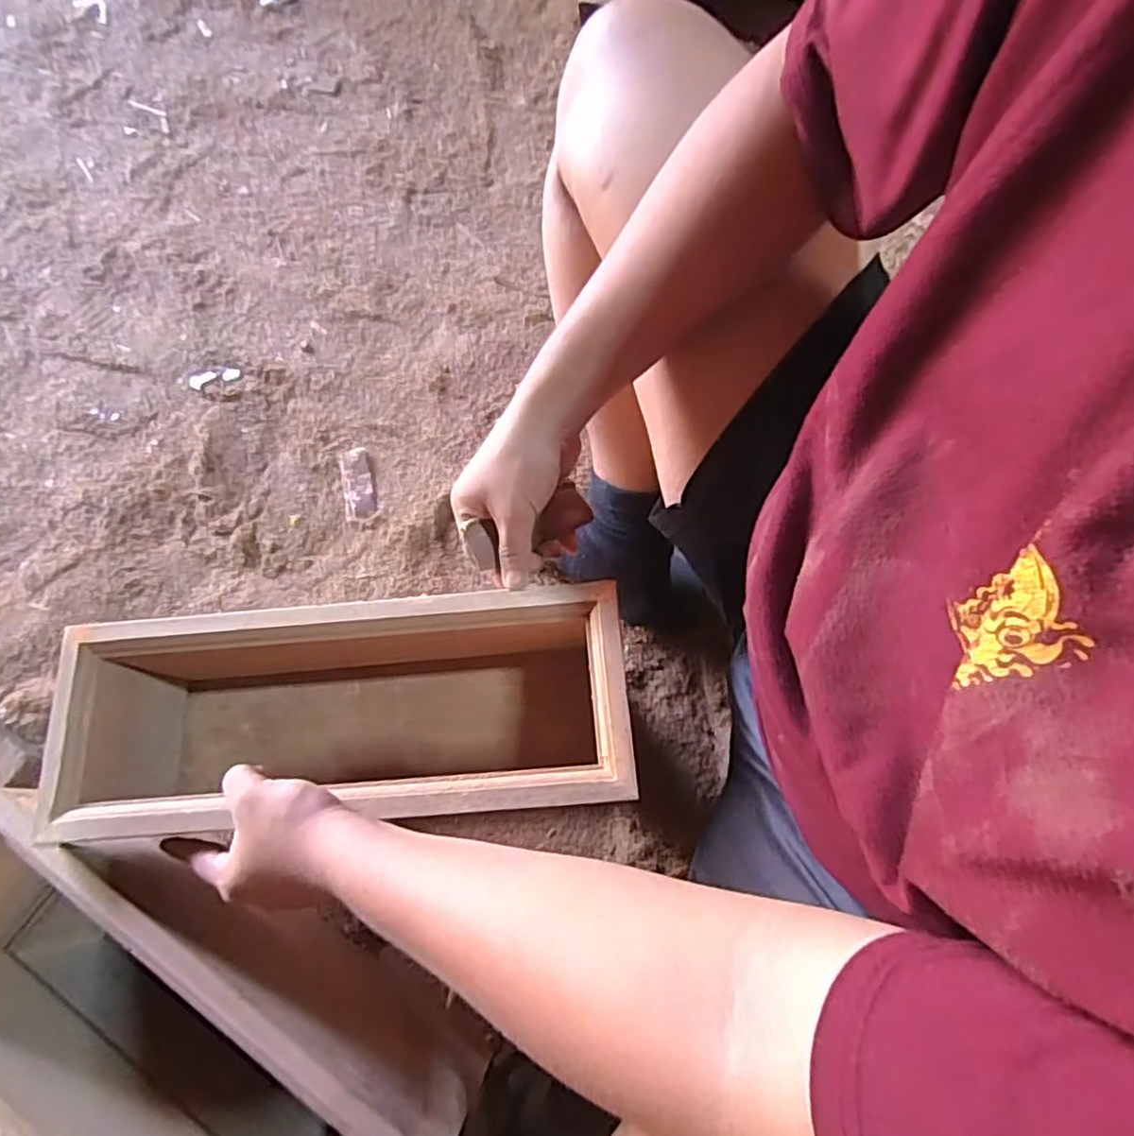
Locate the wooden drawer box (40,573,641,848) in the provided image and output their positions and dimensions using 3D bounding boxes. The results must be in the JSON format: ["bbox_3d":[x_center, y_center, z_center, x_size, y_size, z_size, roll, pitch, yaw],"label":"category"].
[{"bbox_3d":[-0.155,0.109,0.502,0.386,0.140,0.141,-4,74,-2],"label":"wooden drawer box"}]

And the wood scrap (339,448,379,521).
[{"bbox_3d":[-0.258,-0.104,0.825,0.039,0.009,0.098,-14,72,-3],"label":"wood scrap"}]

